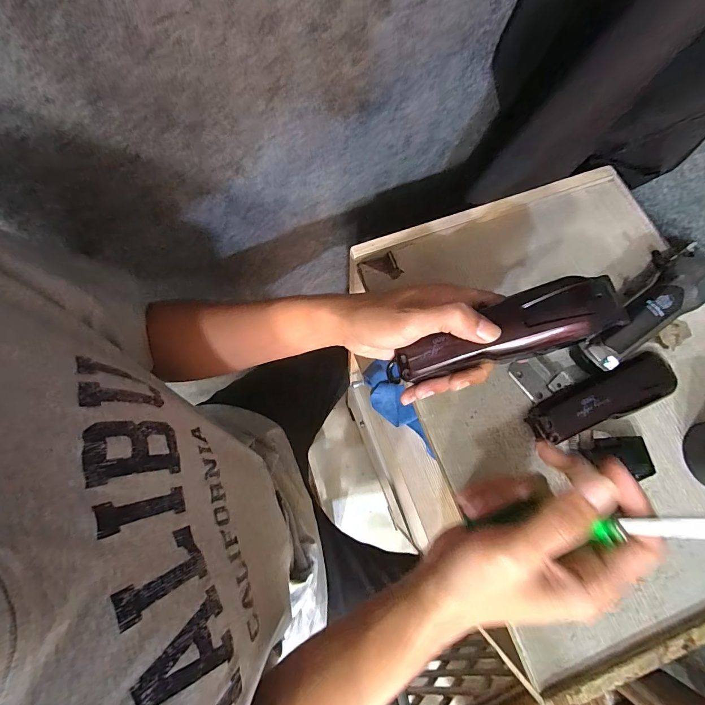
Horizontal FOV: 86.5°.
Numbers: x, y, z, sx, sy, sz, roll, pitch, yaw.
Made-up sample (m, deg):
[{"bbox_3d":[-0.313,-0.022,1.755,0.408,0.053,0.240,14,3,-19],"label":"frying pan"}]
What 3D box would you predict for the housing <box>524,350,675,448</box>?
[{"bbox_3d":[0.220,0.038,0.321,0.142,0.016,0.040,-21,75,-8],"label":"housing"}]

